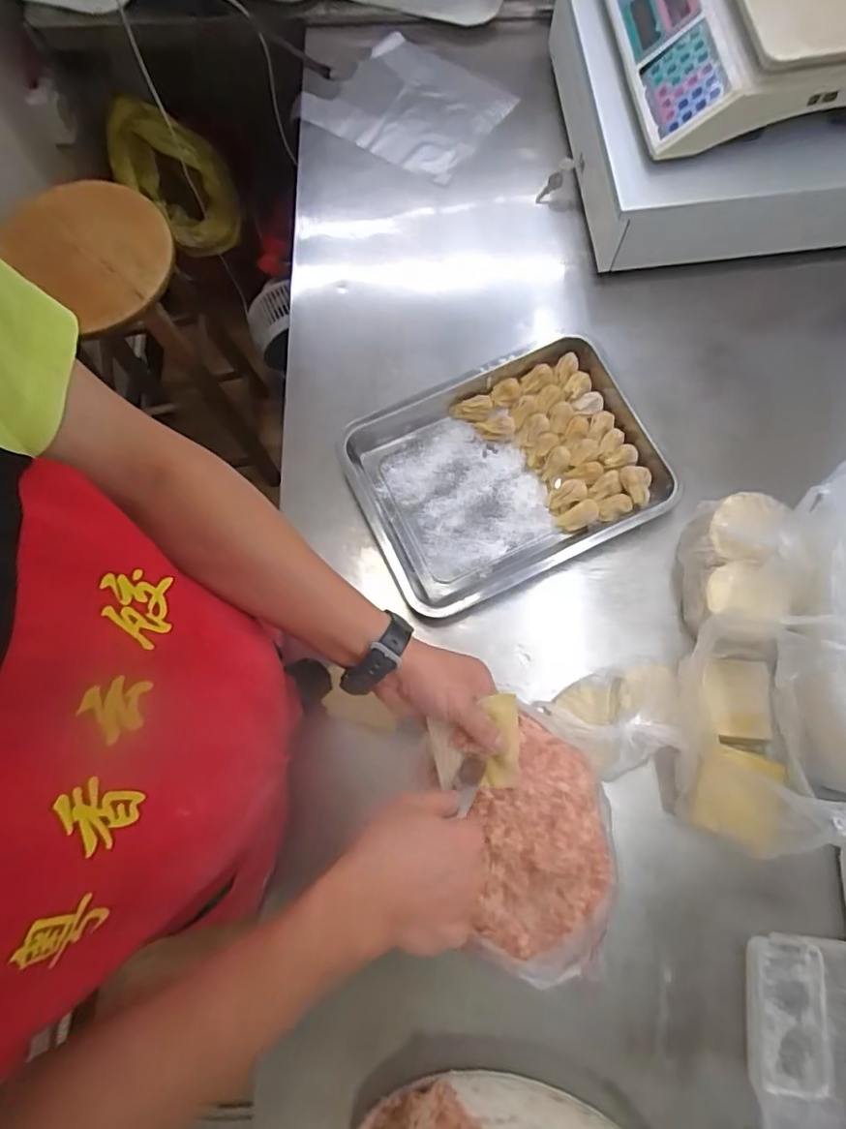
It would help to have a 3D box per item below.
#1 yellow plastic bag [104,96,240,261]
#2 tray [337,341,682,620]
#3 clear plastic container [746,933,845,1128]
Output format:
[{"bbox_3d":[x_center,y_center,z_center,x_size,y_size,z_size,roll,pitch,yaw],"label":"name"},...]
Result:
[{"bbox_3d":[-0.534,-0.824,1.297,0.229,0.303,0.081,-2,60,24],"label":"yellow plastic bag"},{"bbox_3d":[0.101,-0.109,0.717,0.346,0.039,0.250,-25,77,-5],"label":"tray"},{"bbox_3d":[0.365,0.444,0.572,0.103,0.060,0.160,1,76,2],"label":"clear plastic container"}]

